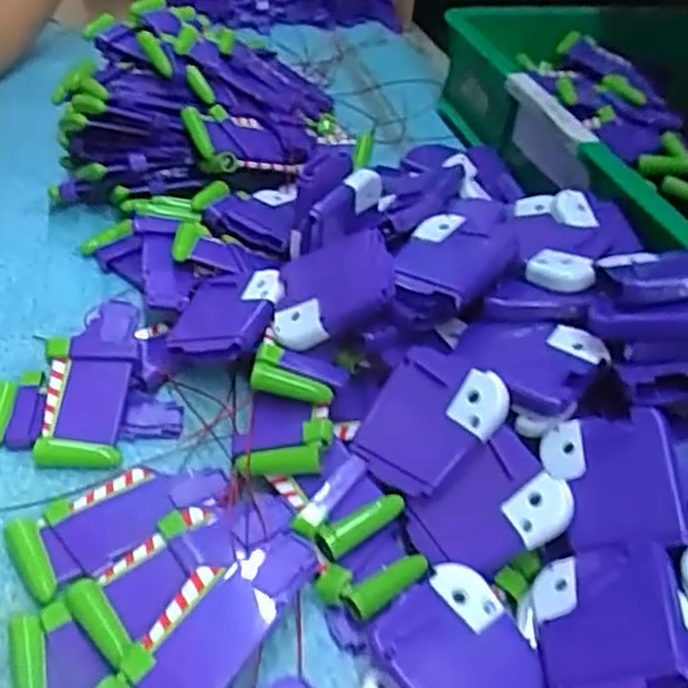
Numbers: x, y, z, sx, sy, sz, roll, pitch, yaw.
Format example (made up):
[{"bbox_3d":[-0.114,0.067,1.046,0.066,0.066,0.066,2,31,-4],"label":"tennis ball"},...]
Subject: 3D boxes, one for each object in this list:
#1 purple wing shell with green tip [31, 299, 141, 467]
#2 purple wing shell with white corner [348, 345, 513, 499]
[{"bbox_3d":[-0.123,0.018,0.346,0.040,0.020,0.088,3,59,2],"label":"purple wing shell with green tip"},{"bbox_3d":[0.037,0.034,0.307,0.051,0.006,0.059,24,79,23],"label":"purple wing shell with white corner"}]

